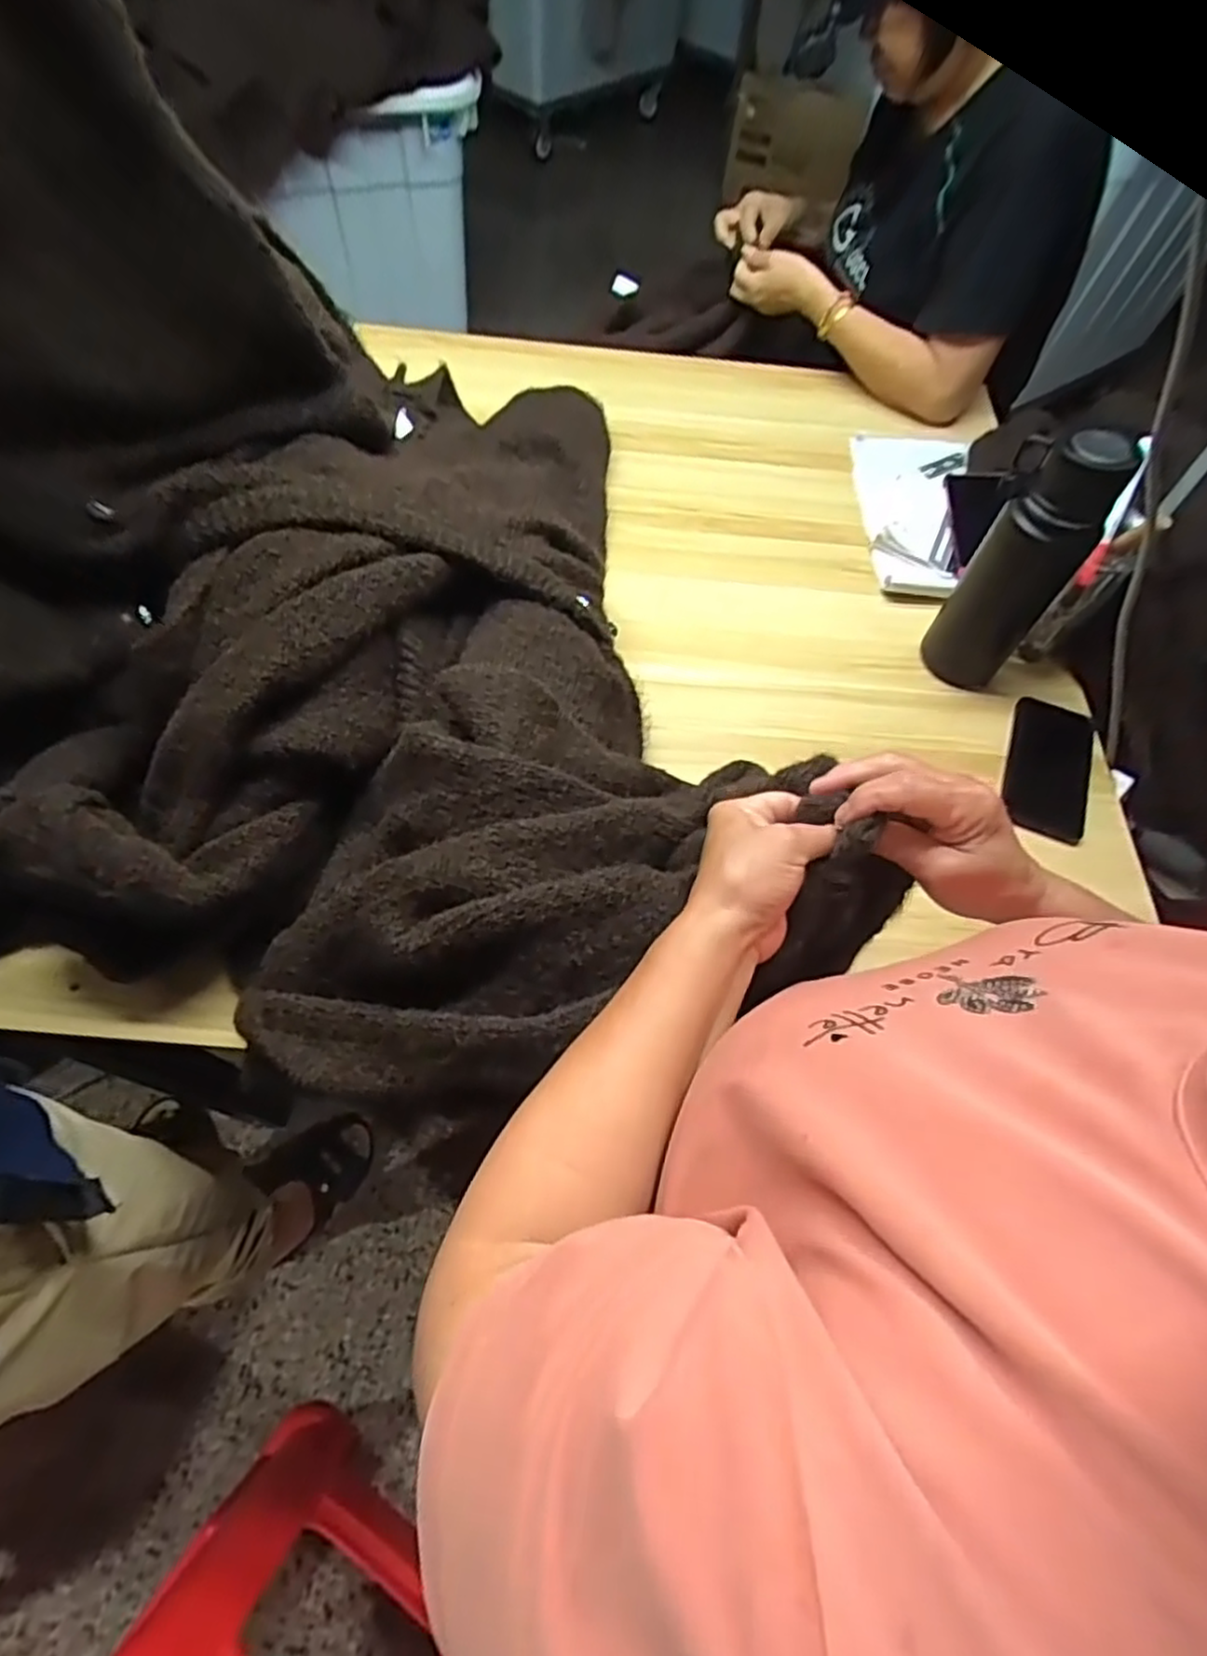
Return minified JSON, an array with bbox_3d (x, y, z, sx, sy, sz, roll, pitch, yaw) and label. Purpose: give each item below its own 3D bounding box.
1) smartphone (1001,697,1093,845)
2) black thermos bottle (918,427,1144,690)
[{"bbox_3d":[0.447,-0.067,0.729,0.074,0.016,0.166,21,62,8],"label":"smartphone"},{"bbox_3d":[0.391,-0.240,0.690,0.070,0.245,0.069,-12,63,-10],"label":"black thermos bottle"}]

